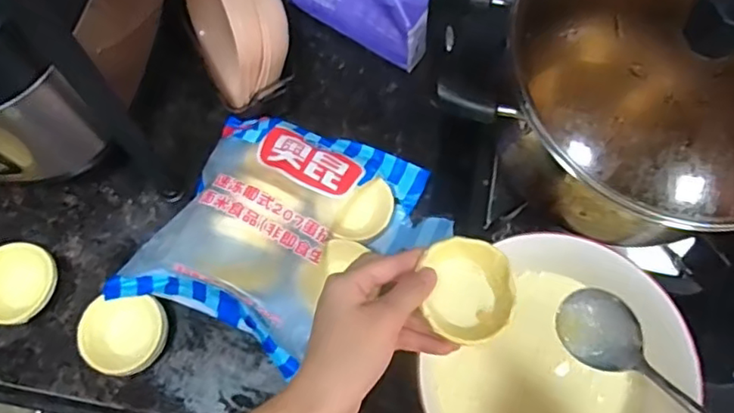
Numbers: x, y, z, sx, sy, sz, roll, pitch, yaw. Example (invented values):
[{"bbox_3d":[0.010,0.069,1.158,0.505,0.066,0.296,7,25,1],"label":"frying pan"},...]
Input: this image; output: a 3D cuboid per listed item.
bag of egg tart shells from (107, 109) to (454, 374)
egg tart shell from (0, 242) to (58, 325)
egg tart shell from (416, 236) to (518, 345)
[{"bbox_3d":[-0.059,0.025,0.526,0.214,0.075,0.210,25,73,6],"label":"bag of egg tart shells"},{"bbox_3d":[-0.304,0.067,0.525,0.062,0.029,0.067,21,73,5],"label":"egg tart shell"},{"bbox_3d":[0.069,0.057,0.405,0.059,0.023,0.067,4,72,-1],"label":"egg tart shell"}]

